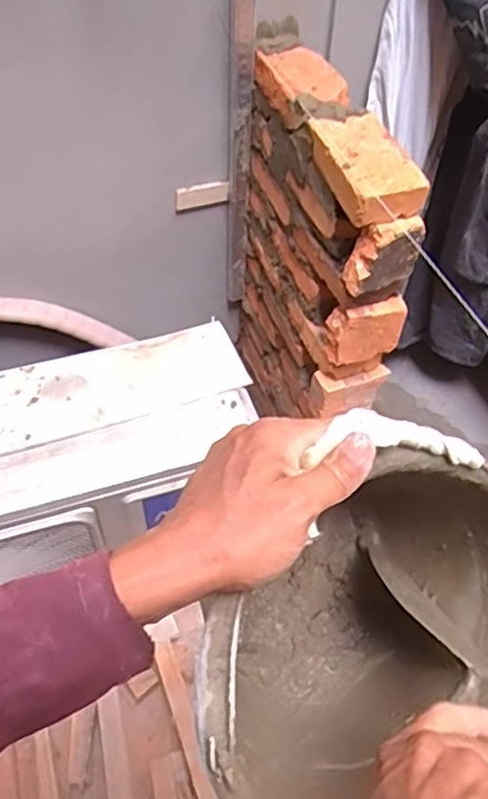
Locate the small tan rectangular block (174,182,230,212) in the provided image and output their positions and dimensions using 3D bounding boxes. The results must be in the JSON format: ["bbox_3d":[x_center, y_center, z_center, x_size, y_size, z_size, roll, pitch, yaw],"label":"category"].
[{"bbox_3d":[-0.082,-0.396,1.243,0.107,0.048,0.012,-14,53,-13],"label":"small tan rectangular block"}]

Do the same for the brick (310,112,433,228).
[{"bbox_3d":[0.161,-0.315,0.859,0.101,0.046,0.181,-12,52,-12],"label":"brick"}]

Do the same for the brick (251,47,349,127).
[{"bbox_3d":[0.094,-0.481,0.978,0.102,0.040,0.178,-15,53,-14],"label":"brick"}]

